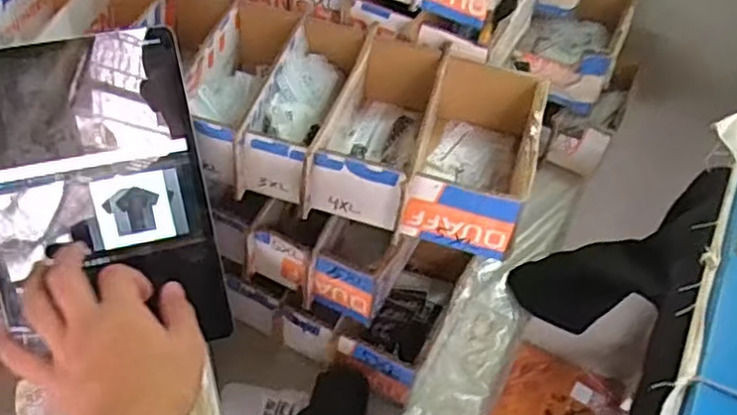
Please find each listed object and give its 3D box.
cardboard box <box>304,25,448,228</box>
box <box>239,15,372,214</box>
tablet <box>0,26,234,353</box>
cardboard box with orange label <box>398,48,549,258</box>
[{"bbox_3d":[0.009,-0.072,0.594,0.083,0.070,0.189,13,50,6],"label":"cardboard box"},{"bbox_3d":[-0.055,-0.093,0.607,0.070,0.068,0.196,14,50,7],"label":"box"},{"bbox_3d":[-0.205,-0.008,0.522,0.163,0.232,0.008,-11,12,-15],"label":"tablet"},{"bbox_3d":[0.091,-0.047,0.584,0.094,0.070,0.167,14,50,7],"label":"cardboard box with orange label"}]

